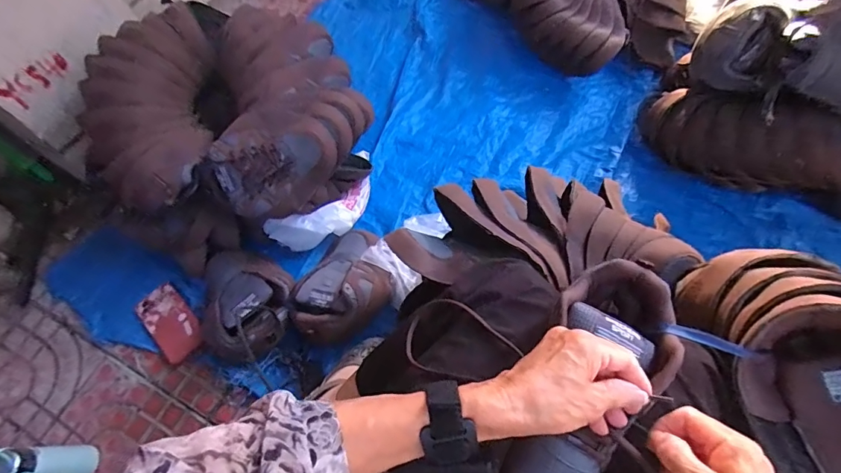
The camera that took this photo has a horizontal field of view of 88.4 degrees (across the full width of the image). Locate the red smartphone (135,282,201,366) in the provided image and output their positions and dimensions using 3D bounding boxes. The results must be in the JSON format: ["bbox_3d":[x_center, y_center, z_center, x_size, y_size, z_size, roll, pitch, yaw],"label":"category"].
[{"bbox_3d":[-0.485,0.167,0.839,0.164,0.011,0.095,43,93,19],"label":"red smartphone"}]

